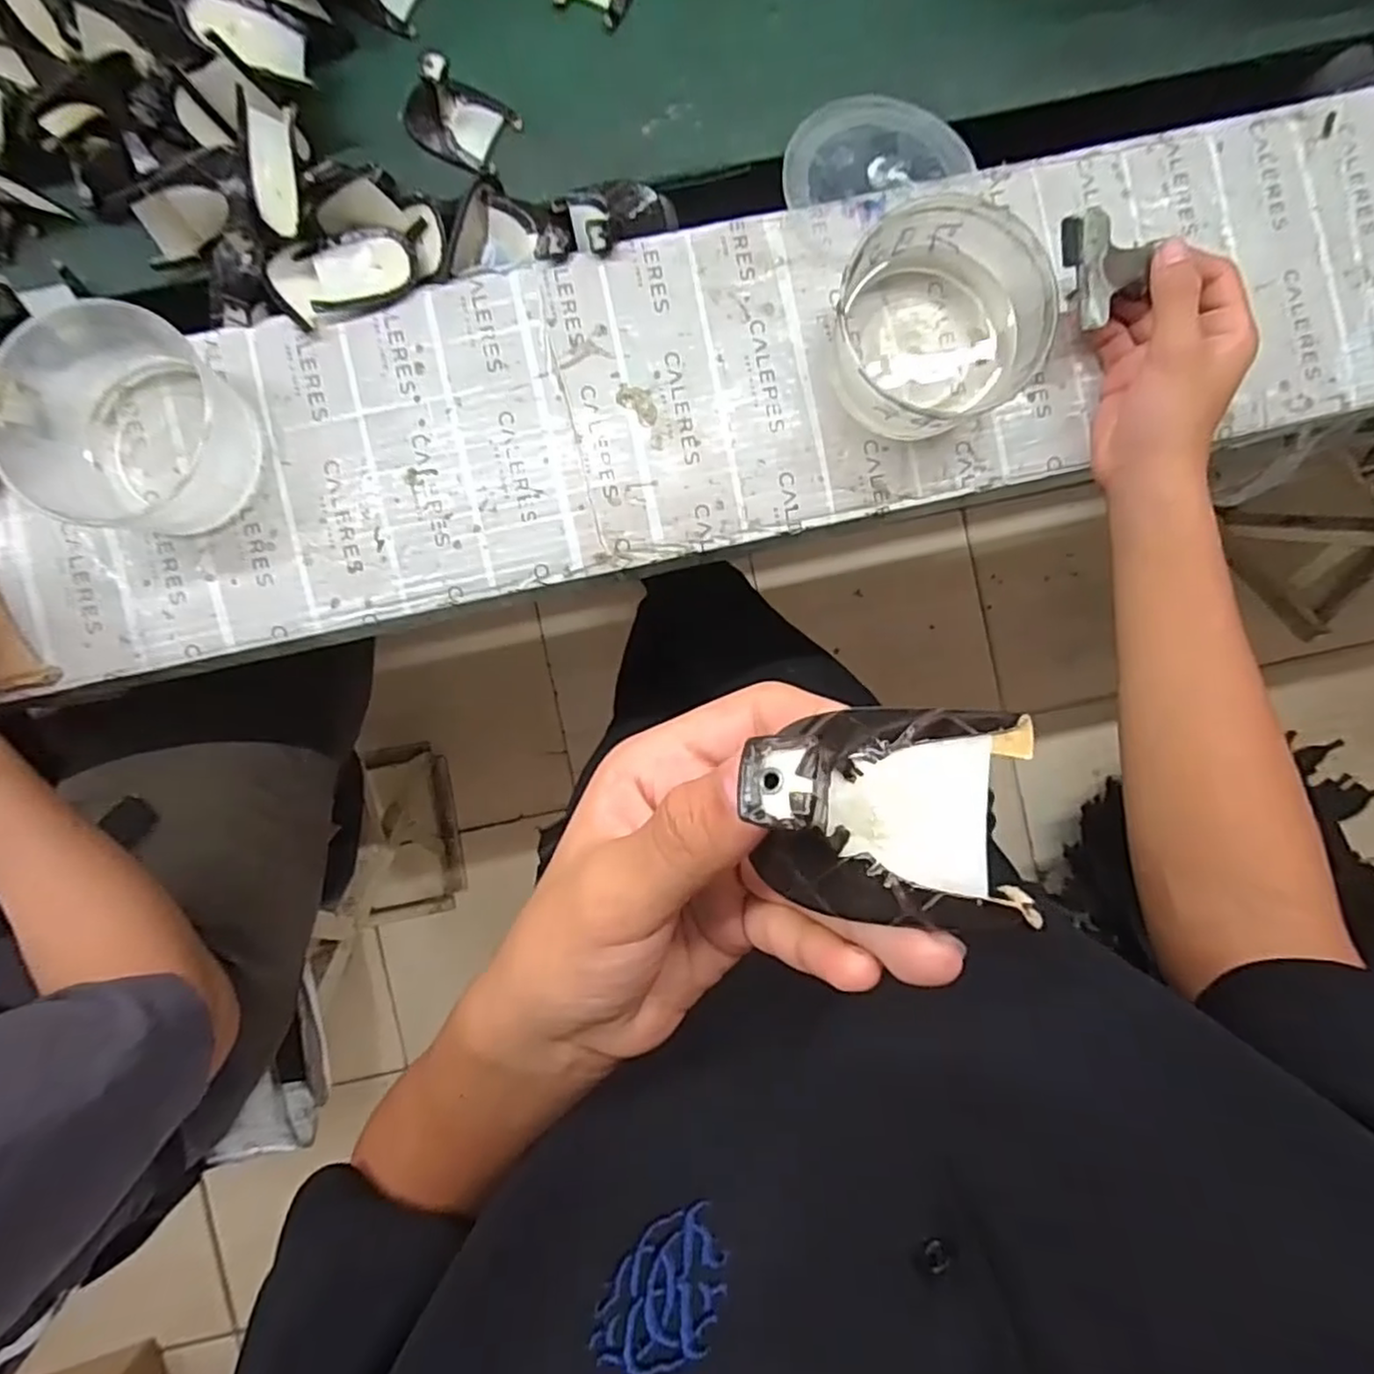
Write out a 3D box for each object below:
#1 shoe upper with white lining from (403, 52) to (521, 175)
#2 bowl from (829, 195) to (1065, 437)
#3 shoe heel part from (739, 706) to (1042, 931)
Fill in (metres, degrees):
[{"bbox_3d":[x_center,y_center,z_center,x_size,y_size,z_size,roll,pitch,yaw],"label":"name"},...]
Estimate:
[{"bbox_3d":[-0.145,-0.361,0.424,0.069,0.044,0.045,30,90,-2],"label":"shoe upper with white lining"},{"bbox_3d":[0.144,-0.208,0.406,0.109,0.062,0.111,0,91,-1],"label":"bowl"},{"bbox_3d":[0.040,0.027,0.141,0.057,0.033,0.045,1,88,-1],"label":"shoe heel part"}]

